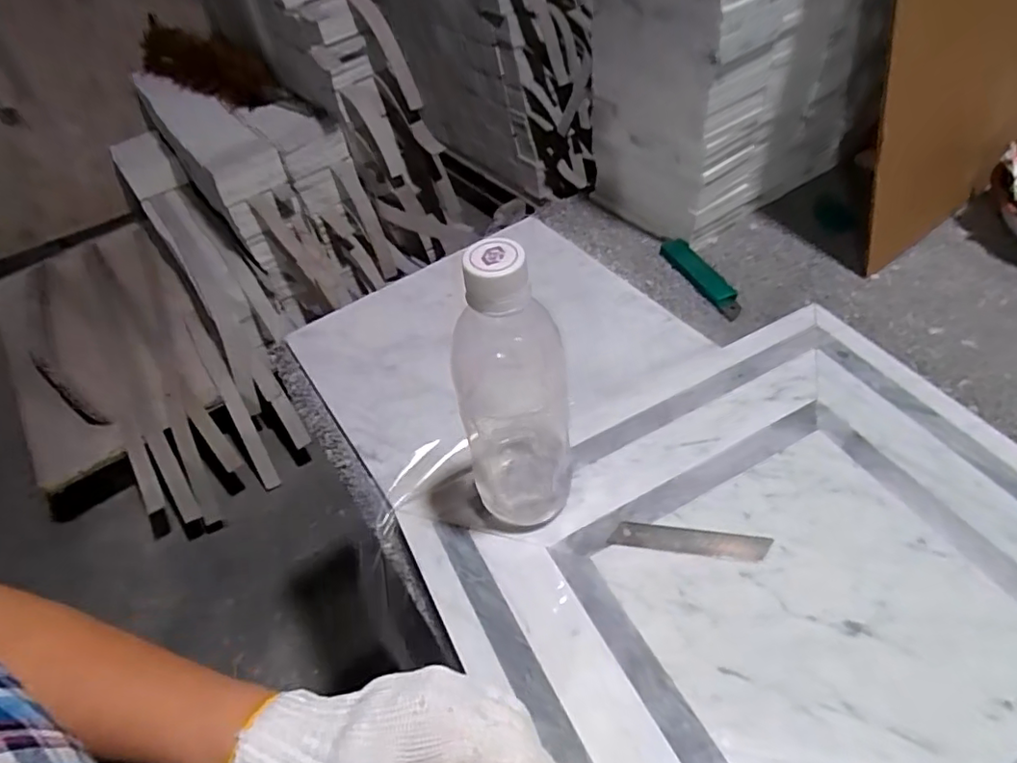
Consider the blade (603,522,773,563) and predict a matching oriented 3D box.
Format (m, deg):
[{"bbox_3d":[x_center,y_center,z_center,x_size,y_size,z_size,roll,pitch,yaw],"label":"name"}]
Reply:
[{"bbox_3d":[0.118,0.105,0.394,0.099,0.004,0.019,4,42,12],"label":"blade"}]

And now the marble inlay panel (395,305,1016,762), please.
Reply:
[{"bbox_3d":[0.190,0.144,0.357,0.399,0.012,0.394,-24,50,-15],"label":"marble inlay panel"}]

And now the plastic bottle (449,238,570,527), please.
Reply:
[{"bbox_3d":[0.002,0.007,0.362,0.068,0.210,0.073,-11,48,-4],"label":"plastic bottle"}]

